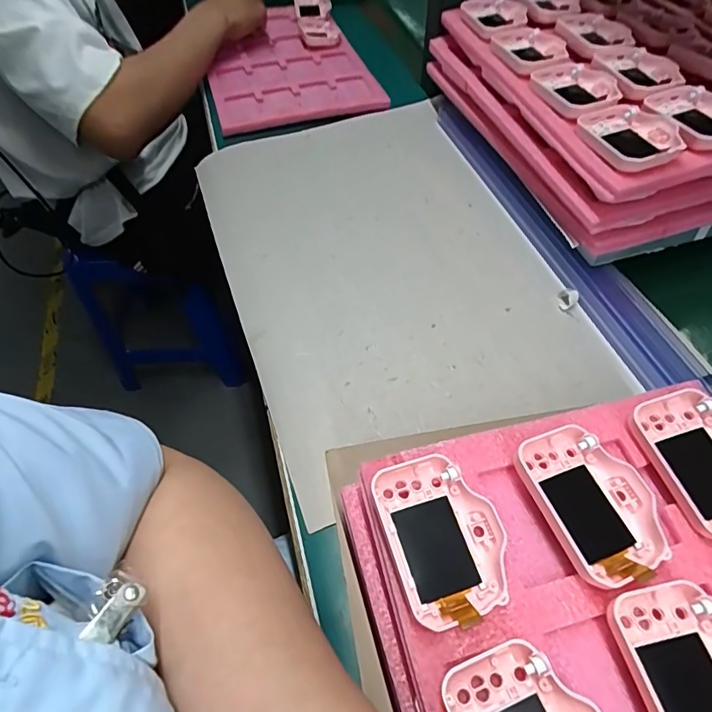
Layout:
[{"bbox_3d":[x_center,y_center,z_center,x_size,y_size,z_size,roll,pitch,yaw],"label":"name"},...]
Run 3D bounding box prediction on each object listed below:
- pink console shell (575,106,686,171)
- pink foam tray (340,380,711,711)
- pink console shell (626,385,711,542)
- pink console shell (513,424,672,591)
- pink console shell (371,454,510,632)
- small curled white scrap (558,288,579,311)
[{"bbox_3d":[0.230,-0.184,0.397,0.054,0.016,0.083,-20,58,-12],"label":"pink console shell"},{"bbox_3d":[0.155,0.188,0.203,0.240,0.042,0.365,-14,57,-8],"label":"pink foam tray"},{"bbox_3d":[0.208,0.060,0.279,0.059,0.020,0.083,-14,57,-8],"label":"pink console shell"},{"bbox_3d":[0.134,0.080,0.270,0.060,0.016,0.084,-21,54,-13],"label":"pink console shell"},{"bbox_3d":[0.048,0.097,0.259,0.058,0.019,0.082,-16,57,-9],"label":"pink console shell"},{"bbox_3d":[0.198,-0.053,0.449,0.017,0.011,0.021,23,57,20],"label":"small curled white scrap"}]

